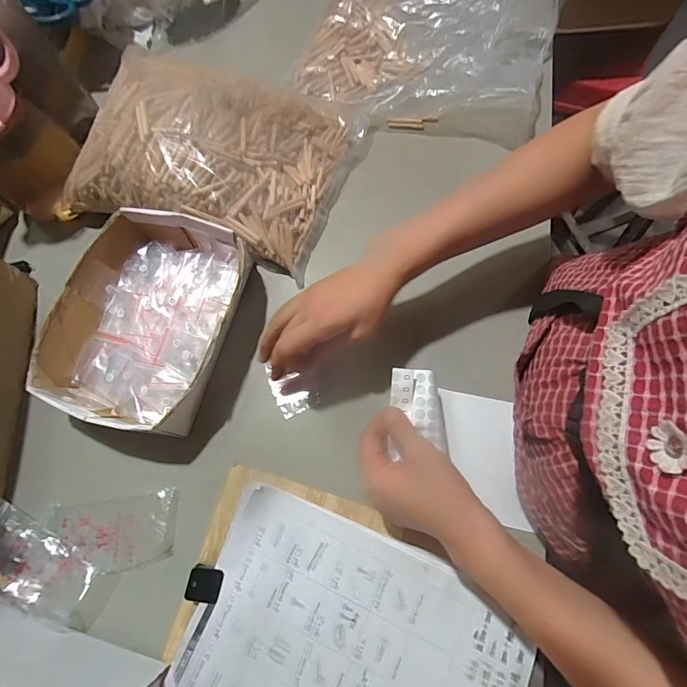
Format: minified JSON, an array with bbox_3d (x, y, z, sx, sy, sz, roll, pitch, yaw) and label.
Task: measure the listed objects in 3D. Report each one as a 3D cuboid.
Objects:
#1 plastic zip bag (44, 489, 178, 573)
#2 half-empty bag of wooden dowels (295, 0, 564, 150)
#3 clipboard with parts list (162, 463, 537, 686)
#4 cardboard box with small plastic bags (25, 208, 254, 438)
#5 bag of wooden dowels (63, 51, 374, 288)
[{"bbox_3d":[-0.236,0.195,0.397,0.125,0.013,0.069,-8,72,-1],"label":"plastic zip bag"},{"bbox_3d":[0.112,-0.416,0.534,0.331,0.106,0.243,15,73,7],"label":"half-empty bag of wooden dowels"},{"bbox_3d":[-0.001,0.275,0.355,0.314,0.023,0.222,20,74,8],"label":"clipboard with parts list"},{"bbox_3d":[-0.218,-0.029,0.443,0.198,0.063,0.236,14,73,6],"label":"cardboard box with small plastic bags"},{"bbox_3d":[-0.159,-0.254,0.492,0.312,0.072,0.247,20,74,8],"label":"bag of wooden dowels"}]

